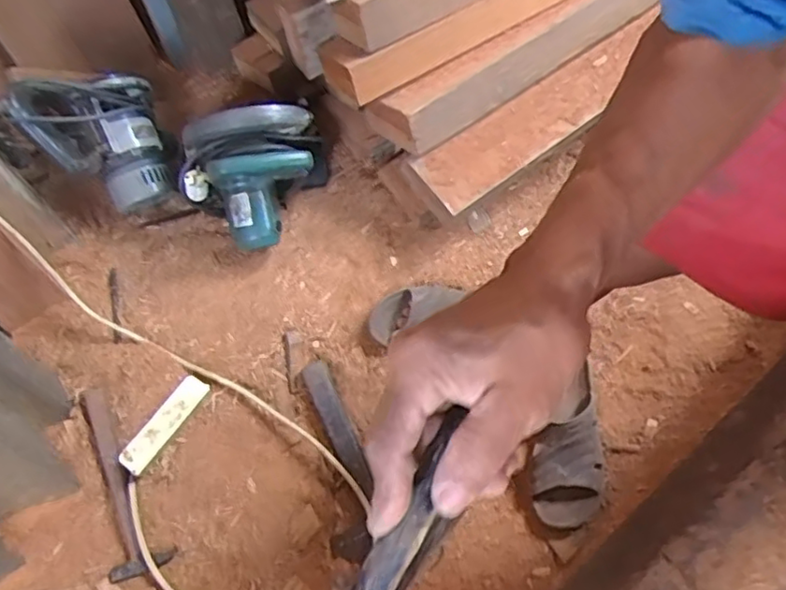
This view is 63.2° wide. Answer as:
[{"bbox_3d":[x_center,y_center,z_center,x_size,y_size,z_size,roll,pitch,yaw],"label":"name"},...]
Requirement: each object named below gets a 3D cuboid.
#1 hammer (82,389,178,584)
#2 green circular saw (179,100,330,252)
[{"bbox_3d":[-0.398,0.272,0.934,0.091,0.038,0.278,-15,89,-8],"label":"hammer"},{"bbox_3d":[-0.215,-0.185,1.016,0.228,0.192,0.165,-14,70,-7],"label":"green circular saw"}]

